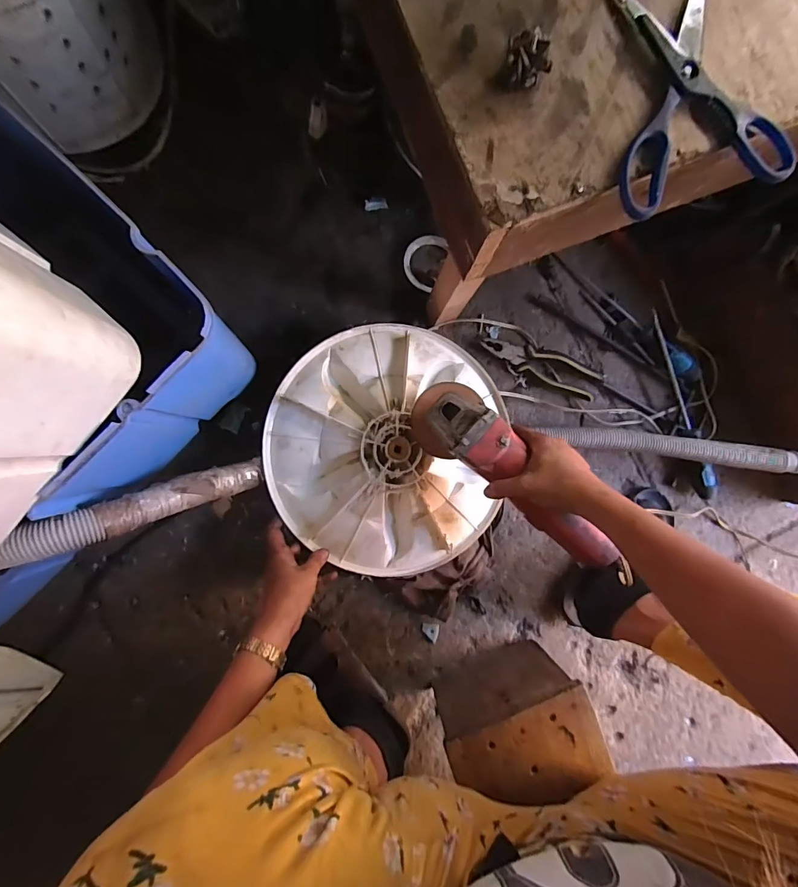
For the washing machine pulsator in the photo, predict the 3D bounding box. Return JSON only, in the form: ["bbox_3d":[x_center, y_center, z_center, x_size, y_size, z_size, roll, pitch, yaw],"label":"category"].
[{"bbox_3d":[-0.015,0.007,0.553,0.308,0.050,0.331,0,88,-6],"label":"washing machine pulsator"}]

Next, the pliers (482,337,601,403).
[{"bbox_3d":[0.219,-0.123,0.635,0.187,0.027,0.045,22,86,-5],"label":"pliers"}]

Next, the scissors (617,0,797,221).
[{"bbox_3d":[0.220,-0.278,0.322,0.145,0.012,0.176,-18,91,-6],"label":"scissors"}]

